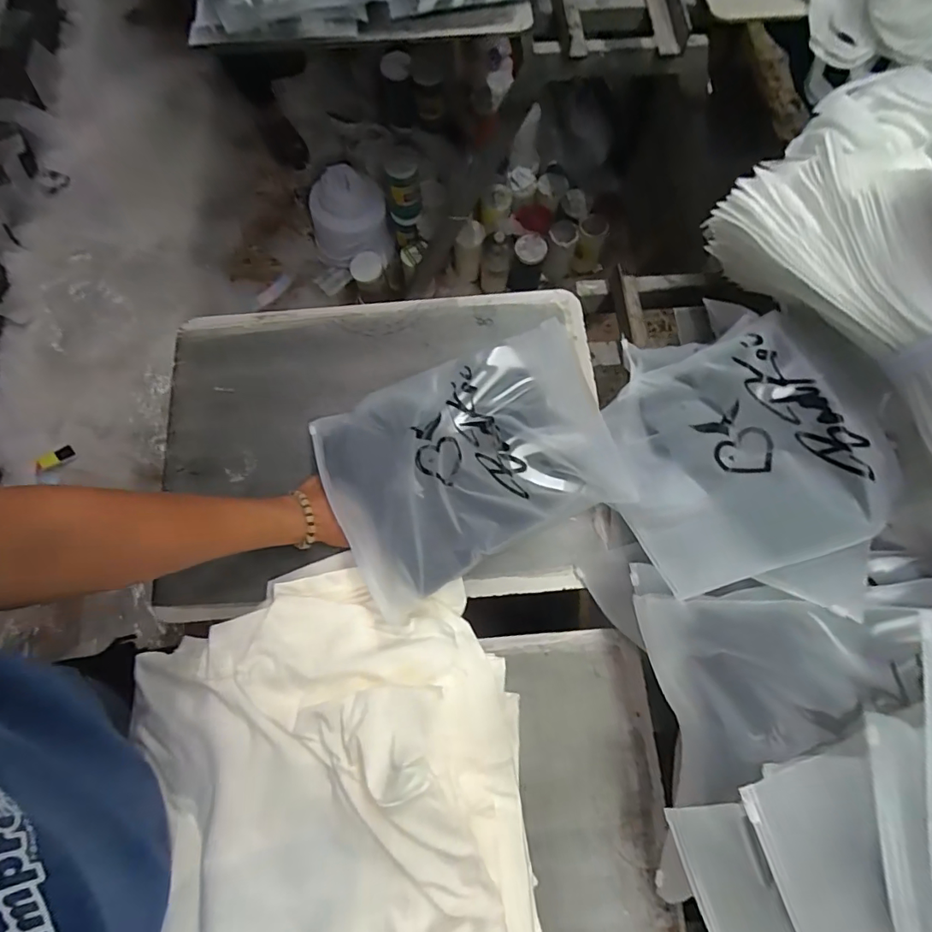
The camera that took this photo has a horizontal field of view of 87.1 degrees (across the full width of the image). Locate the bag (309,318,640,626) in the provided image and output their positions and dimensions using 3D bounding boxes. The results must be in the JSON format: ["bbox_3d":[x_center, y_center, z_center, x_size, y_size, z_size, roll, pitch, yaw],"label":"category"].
[{"bbox_3d":[0.009,-0.014,0.586,0.341,0.042,0.248,-25,75,-7],"label":"bag"}]

